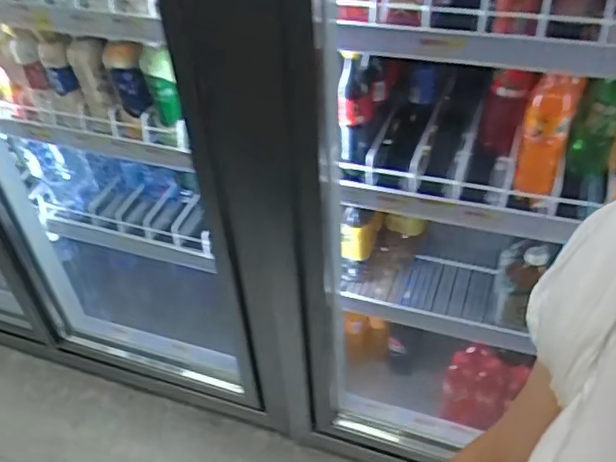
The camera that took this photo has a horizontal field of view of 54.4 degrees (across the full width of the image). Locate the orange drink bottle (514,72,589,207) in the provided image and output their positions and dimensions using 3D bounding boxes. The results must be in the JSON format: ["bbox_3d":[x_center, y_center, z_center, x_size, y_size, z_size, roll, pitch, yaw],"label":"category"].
[{"bbox_3d":[0.363,-0.135,0.922,0.063,0.213,0.068,18,45,23],"label":"orange drink bottle"}]

